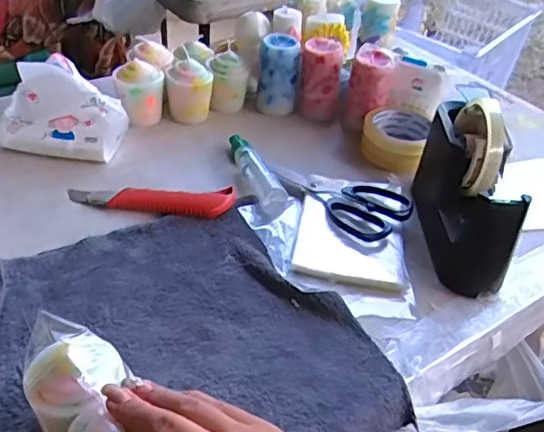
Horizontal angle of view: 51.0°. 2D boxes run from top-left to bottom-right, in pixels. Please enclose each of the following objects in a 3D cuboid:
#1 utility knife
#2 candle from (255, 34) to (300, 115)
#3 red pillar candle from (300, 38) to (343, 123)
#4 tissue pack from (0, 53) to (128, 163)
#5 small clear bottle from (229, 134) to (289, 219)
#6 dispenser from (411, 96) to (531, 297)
[{"bbox_3d":[-0.125,-0.019,0.586,0.168,0.022,0.029,6,40,0],"label":"utility knife"},{"bbox_3d":[0.008,-0.183,0.743,0.050,0.094,0.046,3,40,-4],"label":"candle"},{"bbox_3d":[0.063,-0.177,0.744,0.053,0.094,0.046,6,40,0],"label":"red pillar candle"},{"bbox_3d":[-0.229,-0.122,0.647,0.131,0.083,0.093,5,40,-2],"label":"tissue pack"},{"bbox_3d":[-0.018,-0.050,0.636,0.029,0.032,0.140,-10,43,-19],"label":"small clear bottle"},{"bbox_3d":[0.183,-0.033,0.543,0.048,0.132,0.180,3,40,-4],"label":"dispenser"}]

